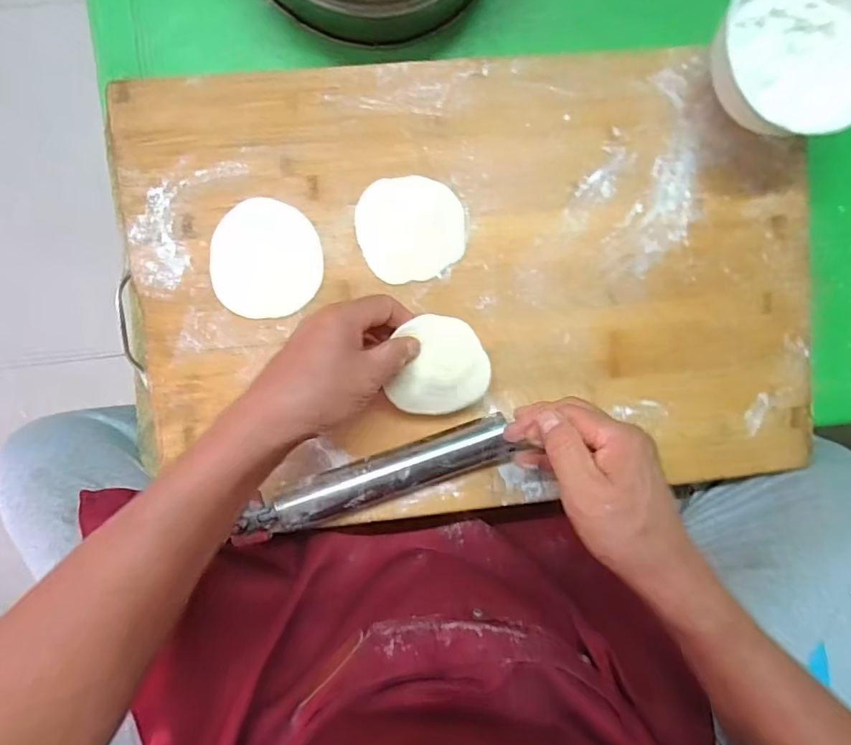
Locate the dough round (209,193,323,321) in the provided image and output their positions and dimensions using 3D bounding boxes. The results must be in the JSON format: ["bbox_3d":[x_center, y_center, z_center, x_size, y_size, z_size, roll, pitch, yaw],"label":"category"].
[{"bbox_3d":[-0.133,-0.095,0.437,0.089,0.004,0.096,0,96,-5],"label":"dough round"}]

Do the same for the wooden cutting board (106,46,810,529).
[{"bbox_3d":[0.051,-0.070,0.446,0.578,0.031,0.377,-5,96,-4],"label":"wooden cutting board"}]

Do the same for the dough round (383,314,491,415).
[{"bbox_3d":[0.012,-0.005,0.417,0.078,0.015,0.078,-6,96,-4],"label":"dough round"}]

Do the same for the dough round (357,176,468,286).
[{"bbox_3d":[-0.012,-0.122,0.444,0.089,0.004,0.085,0,96,-5],"label":"dough round"}]

